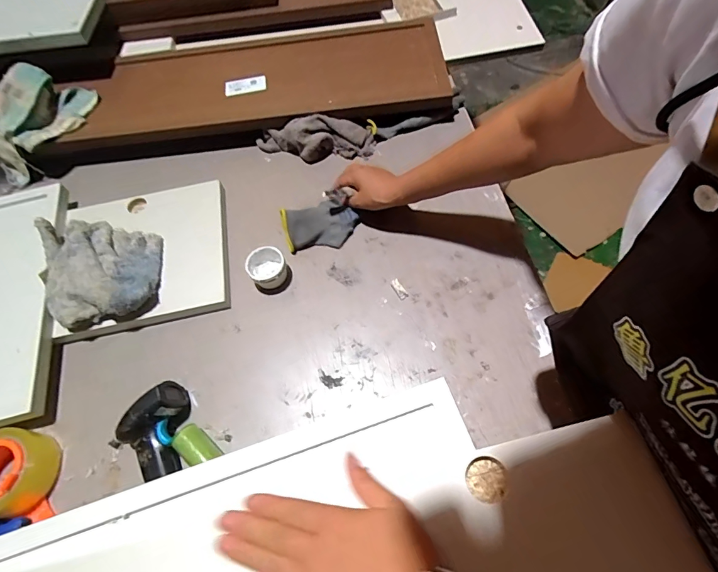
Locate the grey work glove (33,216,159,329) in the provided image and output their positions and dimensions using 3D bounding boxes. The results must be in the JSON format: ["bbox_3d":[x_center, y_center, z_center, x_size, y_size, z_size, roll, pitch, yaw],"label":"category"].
[{"bbox_3d":[-0.390,-0.032,0.614,0.165,0.043,0.179,-11,61,-7],"label":"grey work glove"}]

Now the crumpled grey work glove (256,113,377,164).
[{"bbox_3d":[-0.079,-0.259,0.730,0.214,0.074,0.057,-4,63,4],"label":"crumpled grey work glove"}]

